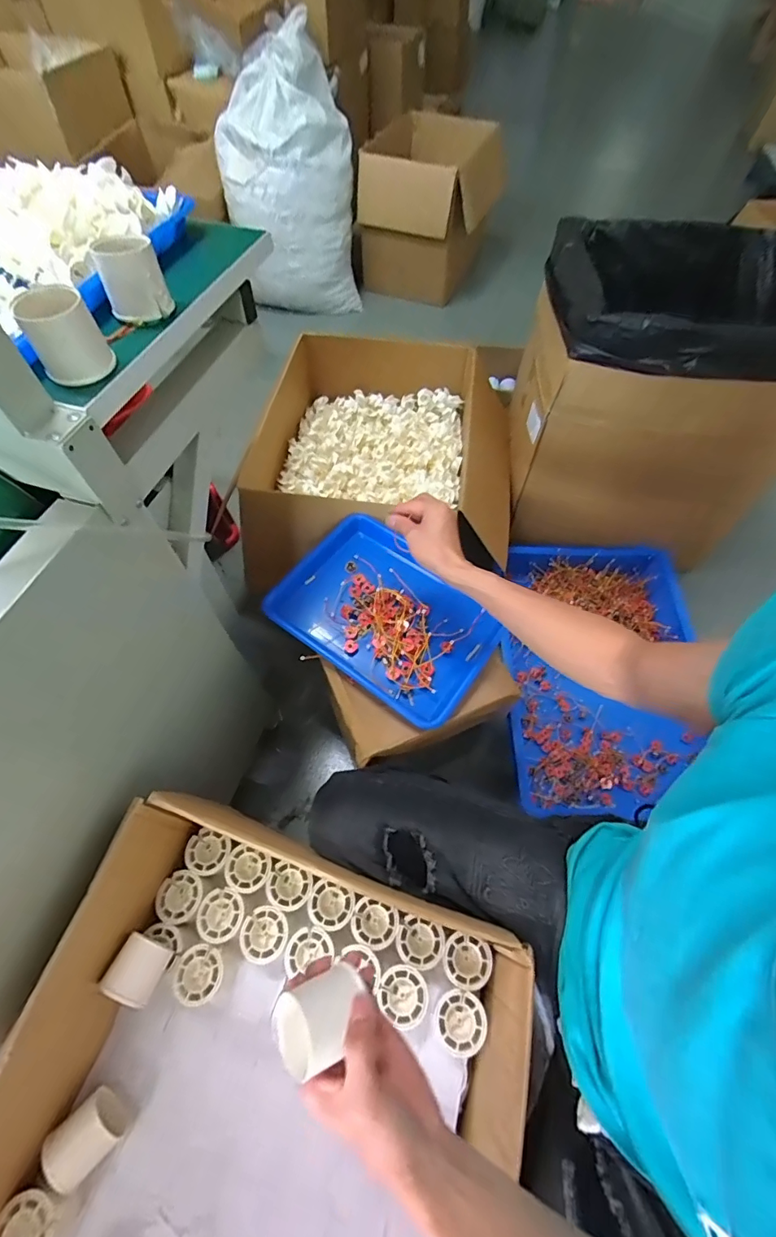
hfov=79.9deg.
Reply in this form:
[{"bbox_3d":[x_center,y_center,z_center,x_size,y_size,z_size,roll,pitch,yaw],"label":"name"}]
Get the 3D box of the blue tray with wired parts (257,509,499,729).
[{"bbox_3d":[0.001,-0.005,0.746,0.329,0.078,0.248,33,65,17],"label":"blue tray with wired parts"}]

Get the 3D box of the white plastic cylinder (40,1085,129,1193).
[{"bbox_3d":[-0.306,0.525,0.468,0.055,0.054,0.061,39,66,20],"label":"white plastic cylinder"}]

